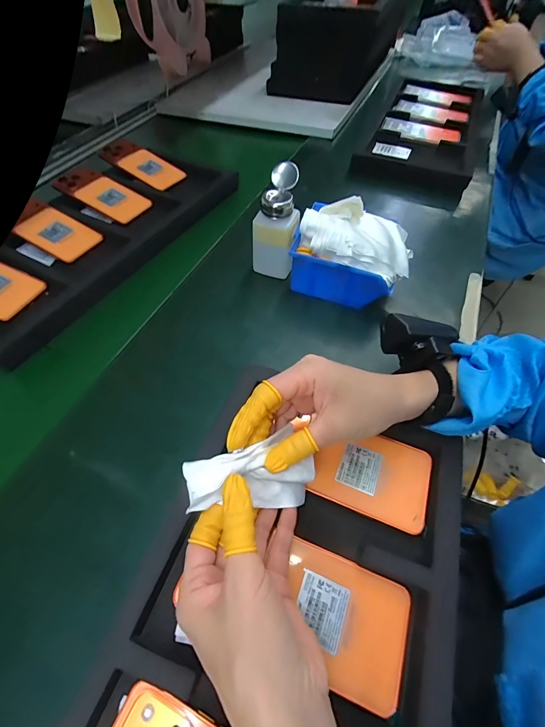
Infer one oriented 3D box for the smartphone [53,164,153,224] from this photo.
[{"bbox_3d":[-0.281,-0.283,0.555,0.152,0.011,0.068,28,60,3],"label":"smartphone"}]

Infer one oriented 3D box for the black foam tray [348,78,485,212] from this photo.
[{"bbox_3d":[0.336,-0.508,0.726,0.231,0.052,0.480,21,57,15],"label":"black foam tray"}]

